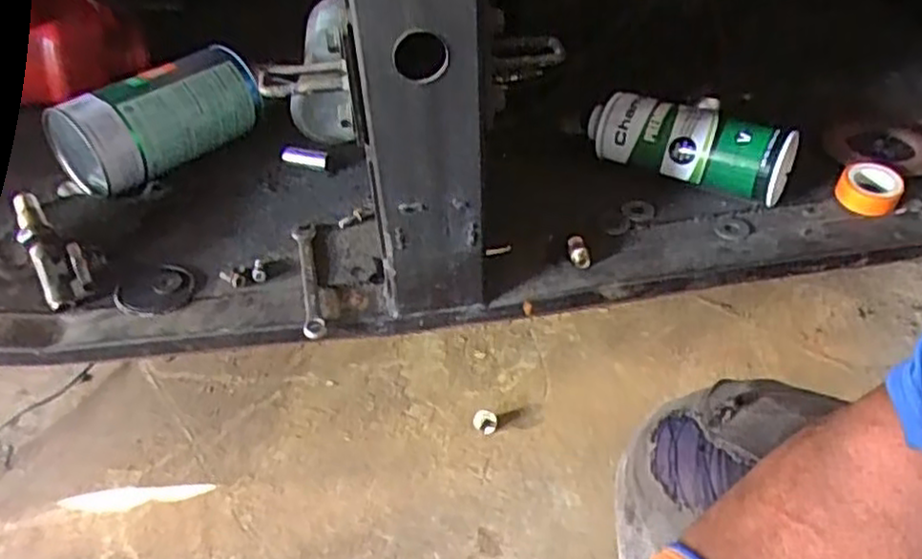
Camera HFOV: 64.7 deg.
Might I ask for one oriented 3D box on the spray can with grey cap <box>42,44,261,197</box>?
[{"bbox_3d":[-0.271,-0.146,0.668,0.181,0.081,0.069,-30,48,-30],"label":"spray can with grey cap"}]

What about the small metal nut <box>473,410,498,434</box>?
[{"bbox_3d":[0.031,0.181,0.932,0.029,0.018,0.031,-1,40,0],"label":"small metal nut"}]

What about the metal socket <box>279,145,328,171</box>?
[{"bbox_3d":[-0.149,-0.116,0.696,0.047,0.014,0.017,7,41,10],"label":"metal socket"}]

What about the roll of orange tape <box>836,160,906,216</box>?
[{"bbox_3d":[0.342,-0.077,0.610,0.047,0.024,0.048,-1,42,1],"label":"roll of orange tape"}]

